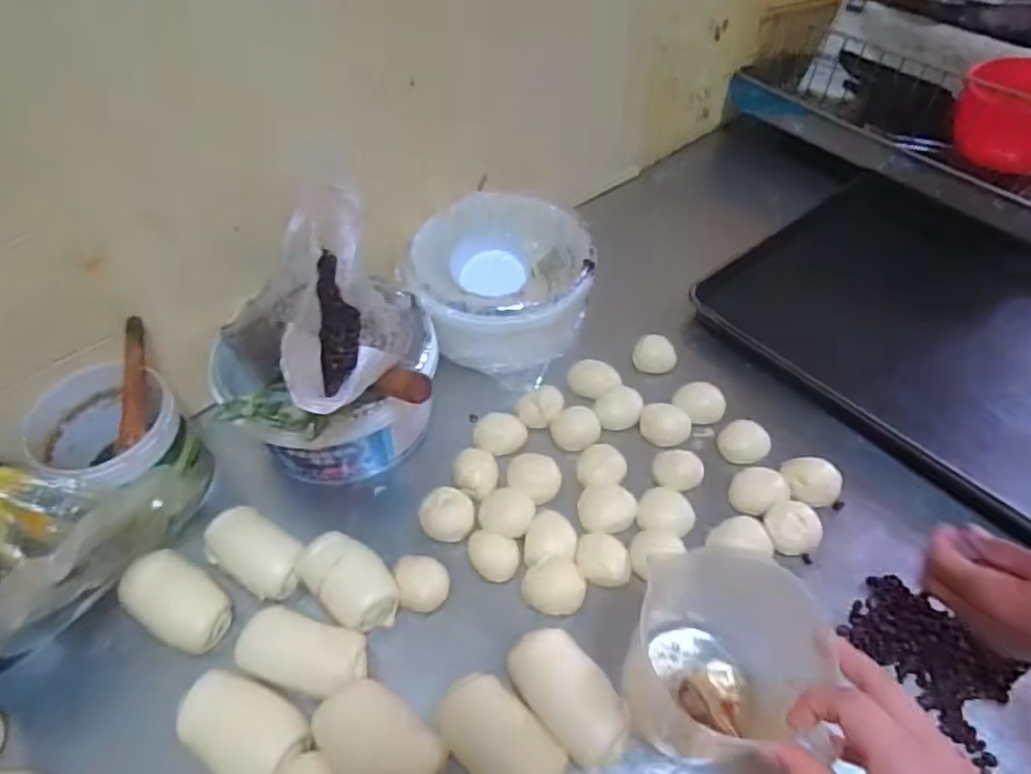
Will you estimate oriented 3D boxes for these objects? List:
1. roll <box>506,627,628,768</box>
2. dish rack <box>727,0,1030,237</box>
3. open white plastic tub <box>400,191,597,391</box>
[{"bbox_3d":[0.040,0.235,0.487,0.055,0.036,0.101,-32,55,-23],"label":"roll"},{"bbox_3d":[0.583,-0.412,0.909,0.500,0.116,0.337,33,58,27],"label":"dish rack"},{"bbox_3d":[-0.010,-0.114,0.742,0.194,0.109,0.208,9,50,10],"label":"open white plastic tub"}]

